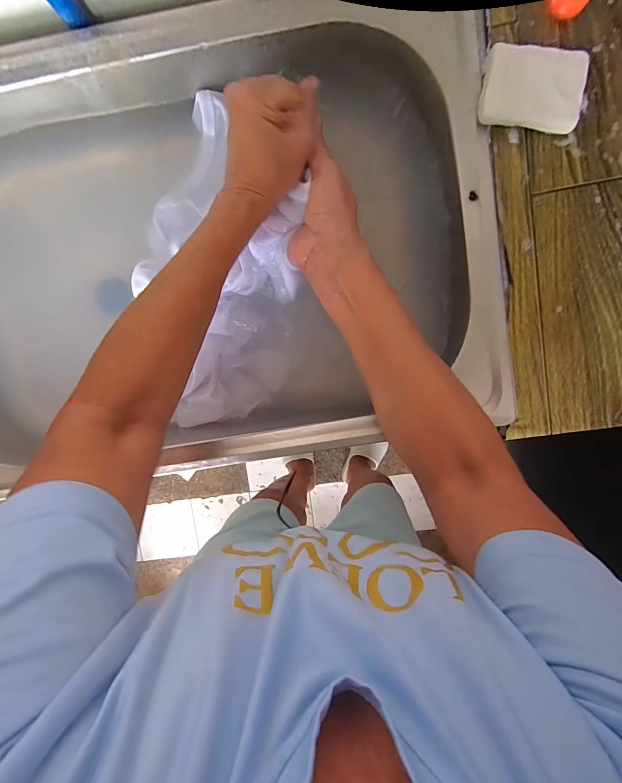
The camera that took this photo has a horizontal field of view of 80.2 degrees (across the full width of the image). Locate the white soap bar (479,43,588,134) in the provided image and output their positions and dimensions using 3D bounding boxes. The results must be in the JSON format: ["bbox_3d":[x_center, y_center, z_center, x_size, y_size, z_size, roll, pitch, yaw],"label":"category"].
[{"bbox_3d":[0.183,-0.250,0.306,0.081,0.022,0.055,7,98,2],"label":"white soap bar"}]

